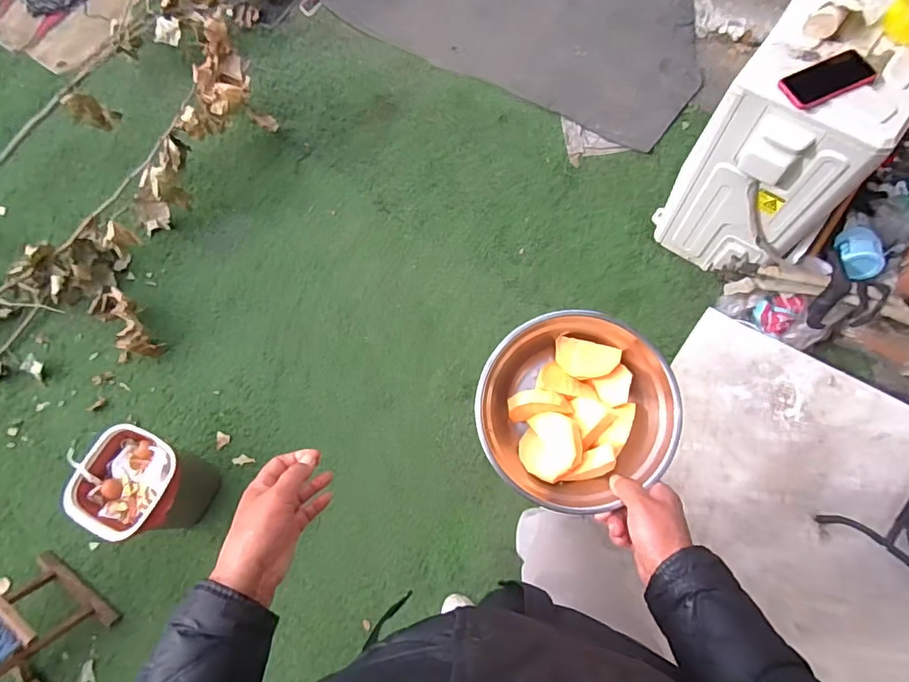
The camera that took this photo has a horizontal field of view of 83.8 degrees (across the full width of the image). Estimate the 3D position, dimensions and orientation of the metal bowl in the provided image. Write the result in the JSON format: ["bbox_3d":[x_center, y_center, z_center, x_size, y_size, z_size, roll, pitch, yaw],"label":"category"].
[{"bbox_3d":[0.133,0.078,0.569,0.205,0.065,0.205,0,73,2],"label":"metal bowl"}]

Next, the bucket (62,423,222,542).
[{"bbox_3d":[-0.809,0.383,1.356,0.249,0.293,0.227,24,74,14],"label":"bucket"}]

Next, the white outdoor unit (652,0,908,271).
[{"bbox_3d":[0.951,-0.636,1.309,0.376,0.628,0.788,33,76,16],"label":"white outdoor unit"}]

